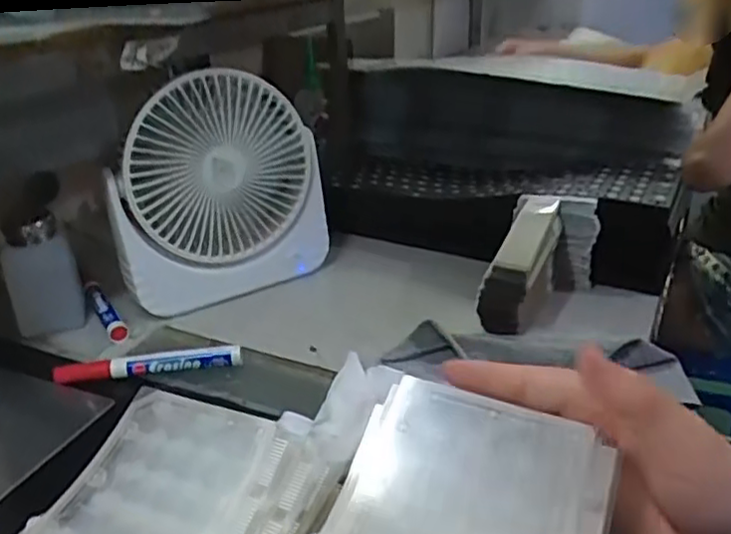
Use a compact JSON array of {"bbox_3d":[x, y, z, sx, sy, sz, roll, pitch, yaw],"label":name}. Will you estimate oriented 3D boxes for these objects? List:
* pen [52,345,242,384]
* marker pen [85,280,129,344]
[{"bbox_3d":[-0.168,0.078,0.514,0.141,0.020,0.015,-5,26,-5],"label":"pen"},{"bbox_3d":[-0.239,0.038,0.603,0.015,0.020,0.111,-19,30,-29],"label":"marker pen"}]

